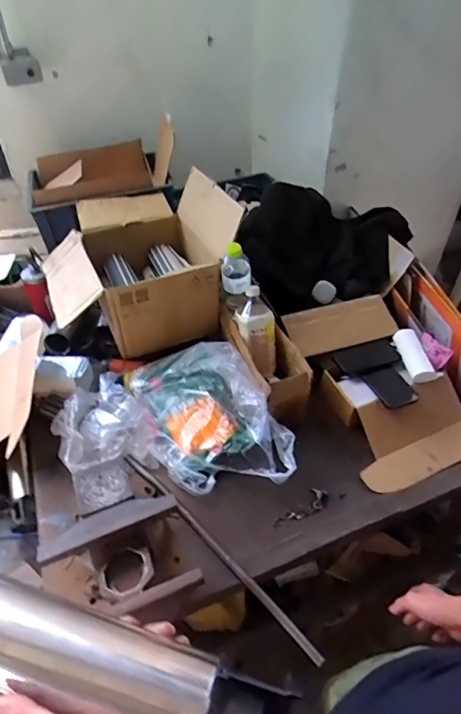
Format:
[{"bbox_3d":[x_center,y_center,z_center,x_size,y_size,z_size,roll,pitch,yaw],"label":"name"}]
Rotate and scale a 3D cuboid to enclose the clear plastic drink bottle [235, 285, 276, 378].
[{"bbox_3d":[0.063,-0.054,0.994,0.076,0.203,0.065,-17,12,-16],"label":"clear plastic drink bottle"}]

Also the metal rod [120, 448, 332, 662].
[{"bbox_3d":[-0.036,0.332,0.787,0.016,0.017,0.496,-34,53,-30],"label":"metal rod"}]

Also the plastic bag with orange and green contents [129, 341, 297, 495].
[{"bbox_3d":[-0.048,0.124,0.910,0.241,0.150,0.373,-23,48,-21],"label":"plastic bag with orange and green contents"}]

